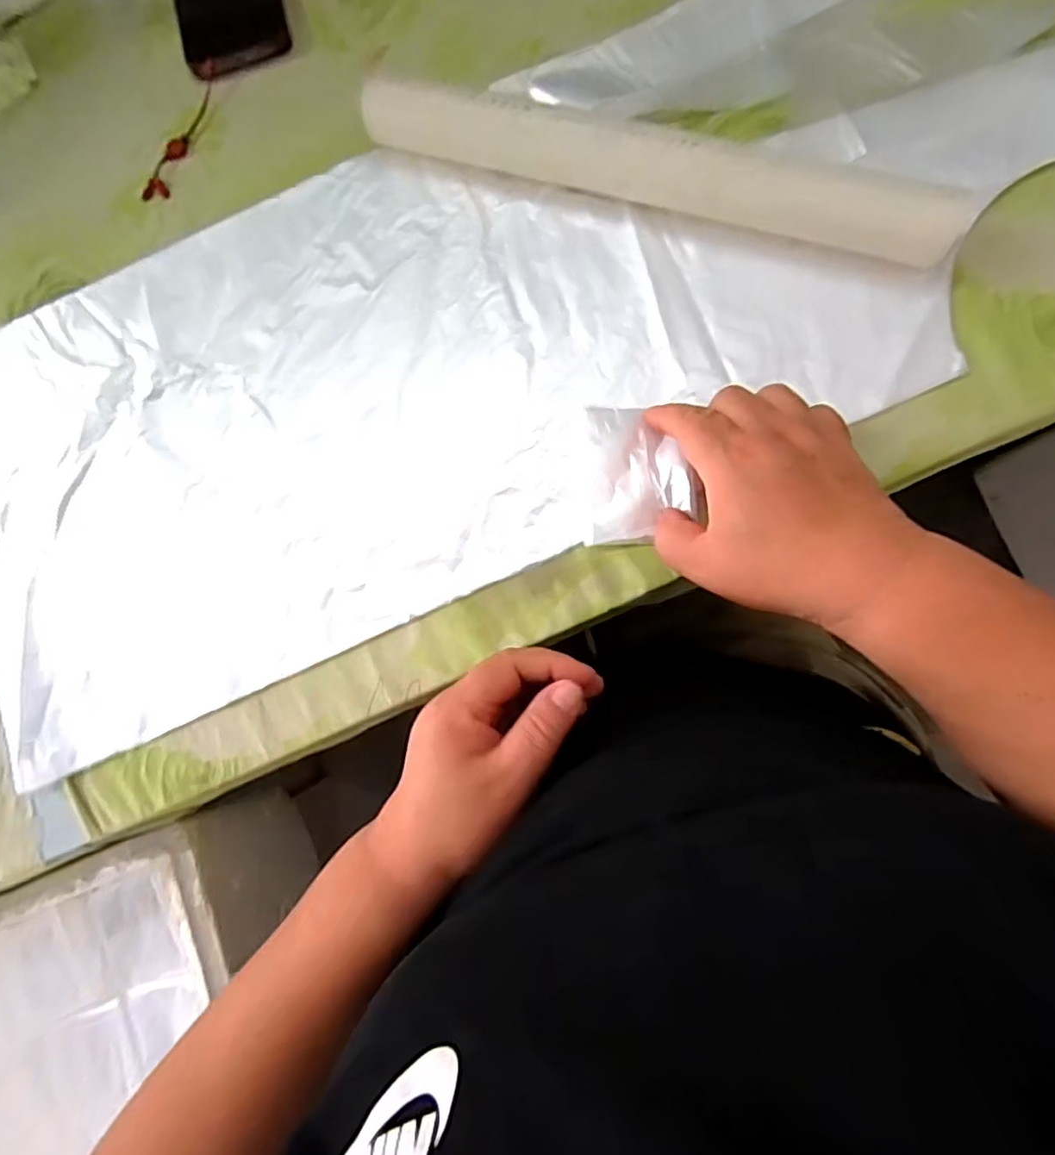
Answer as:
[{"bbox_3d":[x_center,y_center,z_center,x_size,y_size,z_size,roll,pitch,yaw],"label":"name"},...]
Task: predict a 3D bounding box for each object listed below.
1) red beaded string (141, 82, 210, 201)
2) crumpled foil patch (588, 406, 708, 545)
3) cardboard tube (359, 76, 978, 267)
[{"bbox_3d":[-0.243,-0.307,0.414,0.016,0.006,0.095,27,87,8],"label":"red beaded string"},{"bbox_3d":[0.068,-0.062,0.349,0.061,0.013,0.080,-3,83,6],"label":"crumpled foil patch"},{"bbox_3d":[0.072,-0.242,0.352,0.354,0.038,0.031,16,85,8],"label":"cardboard tube"}]

